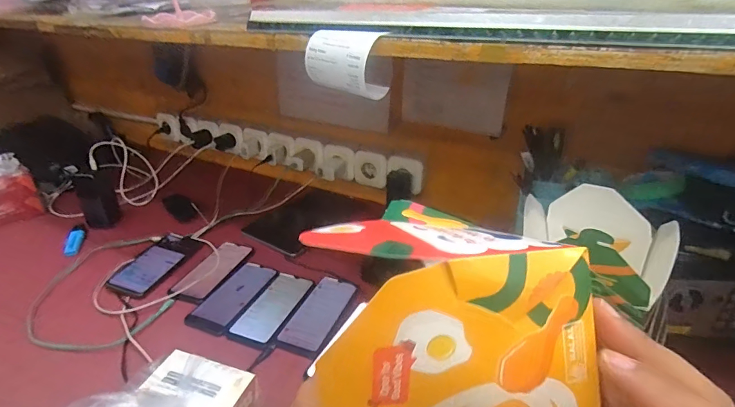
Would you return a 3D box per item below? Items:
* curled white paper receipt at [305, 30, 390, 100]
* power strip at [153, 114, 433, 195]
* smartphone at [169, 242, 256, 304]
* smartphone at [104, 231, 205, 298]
[{"bbox_3d":[-0.021,-0.152,0.444,0.059,0.064,0.079,-23,36,-37],"label":"curled white paper receipt"},{"bbox_3d":[-0.244,-0.125,0.993,0.778,0.077,0.088,12,30,20],"label":"power strip"},{"bbox_3d":[-0.289,0.127,0.760,0.081,0.016,0.164,11,30,19],"label":"smartphone"},{"bbox_3d":[-0.399,0.111,0.773,0.079,0.014,0.172,22,32,9],"label":"smartphone"}]

